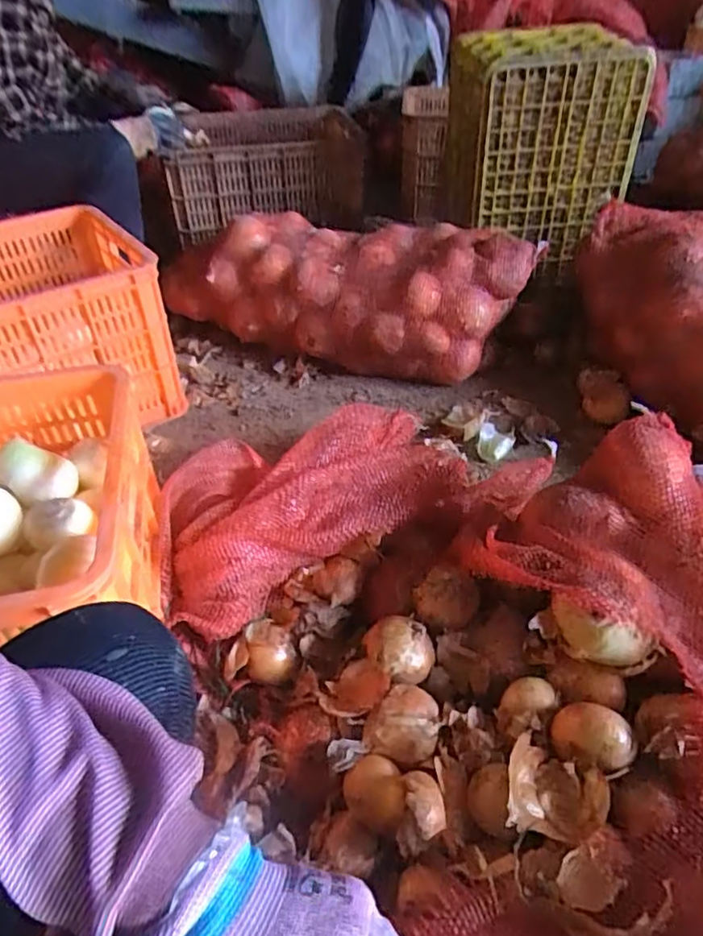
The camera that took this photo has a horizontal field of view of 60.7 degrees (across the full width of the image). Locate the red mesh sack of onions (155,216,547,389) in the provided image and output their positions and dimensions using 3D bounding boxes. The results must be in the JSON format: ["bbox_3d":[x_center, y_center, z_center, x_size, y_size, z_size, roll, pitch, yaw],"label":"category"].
[{"bbox_3d":[-0.019,-0.352,1.223,0.708,0.251,0.226,7,43,9],"label":"red mesh sack of onions"}]

